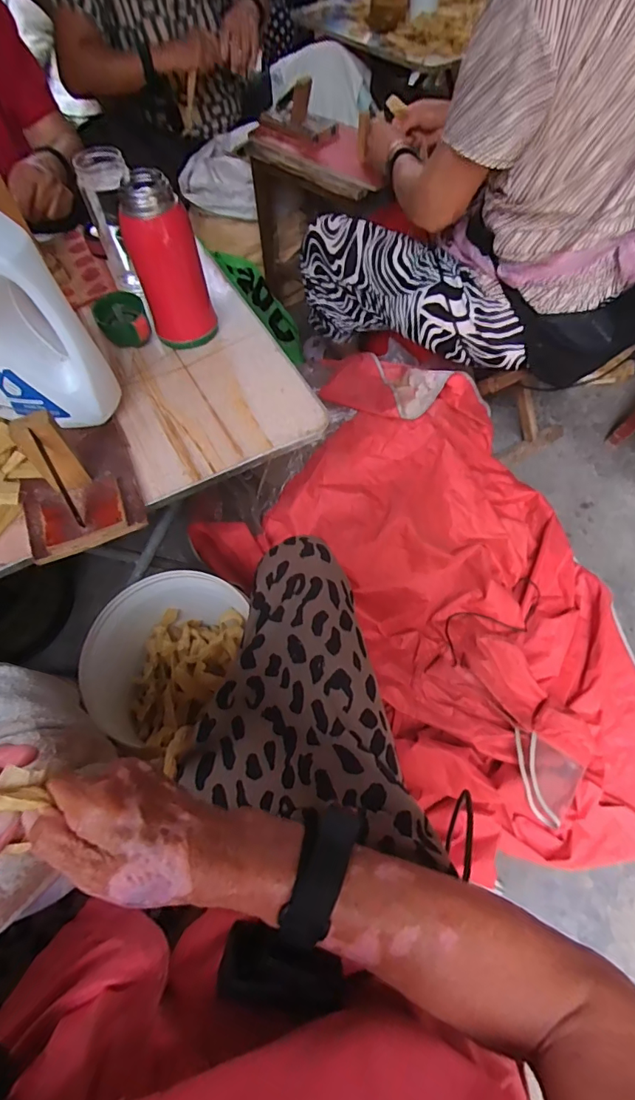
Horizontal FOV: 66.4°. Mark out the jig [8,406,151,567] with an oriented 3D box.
[{"bbox_3d":[-0.260,-0.087,0.496,0.118,0.102,0.153,-21,62,-10],"label":"jig"}]

